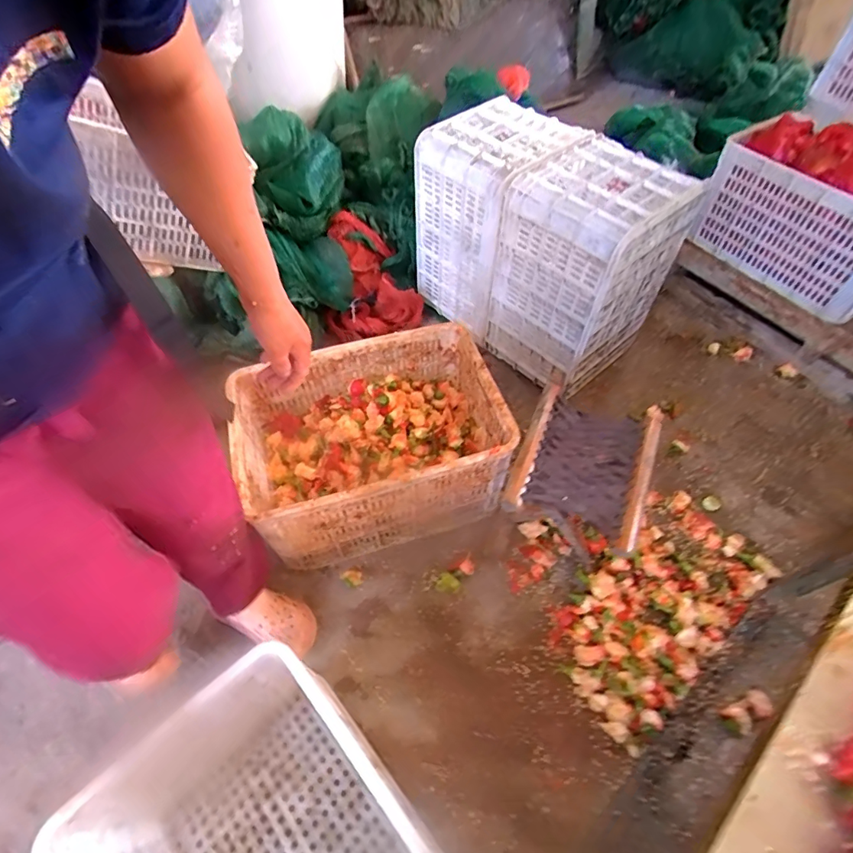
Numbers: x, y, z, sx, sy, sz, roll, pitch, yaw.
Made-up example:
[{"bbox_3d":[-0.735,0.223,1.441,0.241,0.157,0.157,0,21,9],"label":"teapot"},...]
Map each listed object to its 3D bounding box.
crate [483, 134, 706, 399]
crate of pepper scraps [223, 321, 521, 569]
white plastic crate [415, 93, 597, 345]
[{"bbox_3d":[0.389,-0.381,1.199,0.337,0.502,0.344,-36,61,-18],"label":"crate"},{"bbox_3d":[-0.114,0.045,1.059,0.526,0.296,0.367,-15,55,-8],"label":"crate of pepper scraps"},{"bbox_3d":[0.174,-0.593,1.340,0.325,0.473,0.351,-38,62,-19],"label":"white plastic crate"}]

